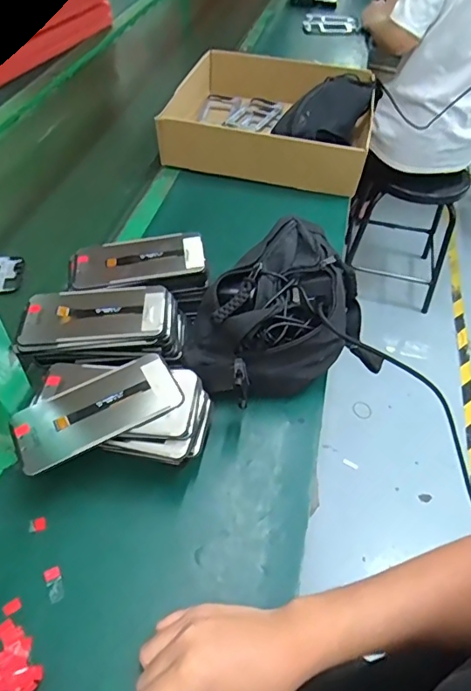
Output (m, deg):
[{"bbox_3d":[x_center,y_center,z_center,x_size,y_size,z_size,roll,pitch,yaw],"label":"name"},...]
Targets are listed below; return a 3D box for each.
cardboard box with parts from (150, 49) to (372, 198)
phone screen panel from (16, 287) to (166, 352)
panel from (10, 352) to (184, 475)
[{"bbox_3d":[0.065,-0.445,0.929,0.374,0.104,0.341,14,49,8],"label":"cardboard box with parts"},{"bbox_3d":[-0.156,-0.032,0.533,0.157,0.009,0.074,-3,55,4],"label":"phone screen panel"},{"bbox_3d":[-0.134,0.061,0.472,0.155,0.007,0.073,-26,56,-15],"label":"panel"}]

